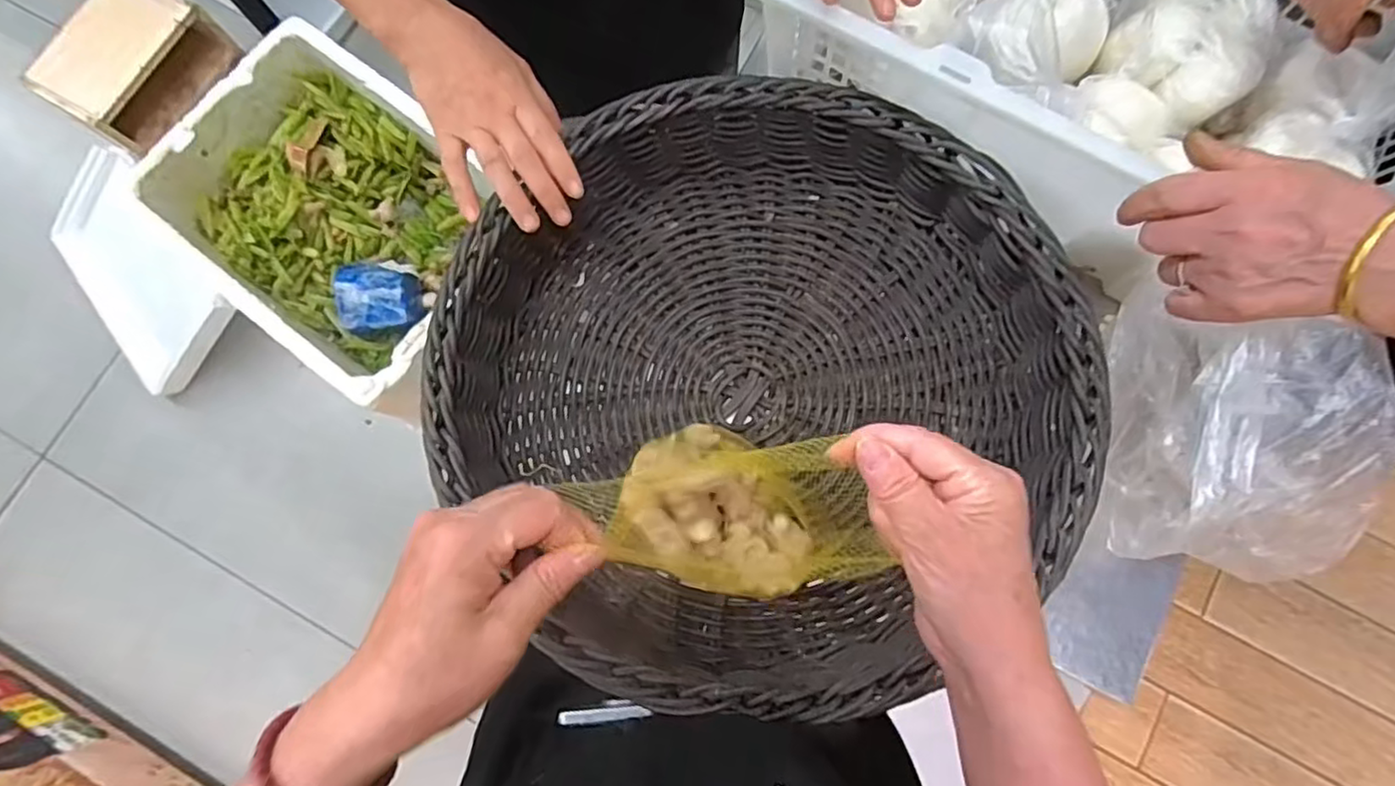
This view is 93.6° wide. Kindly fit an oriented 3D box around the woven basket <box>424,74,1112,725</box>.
[{"bbox_3d":[0.040,-0.005,0.476,0.426,0.100,0.412,8,79,3],"label":"woven basket"}]

